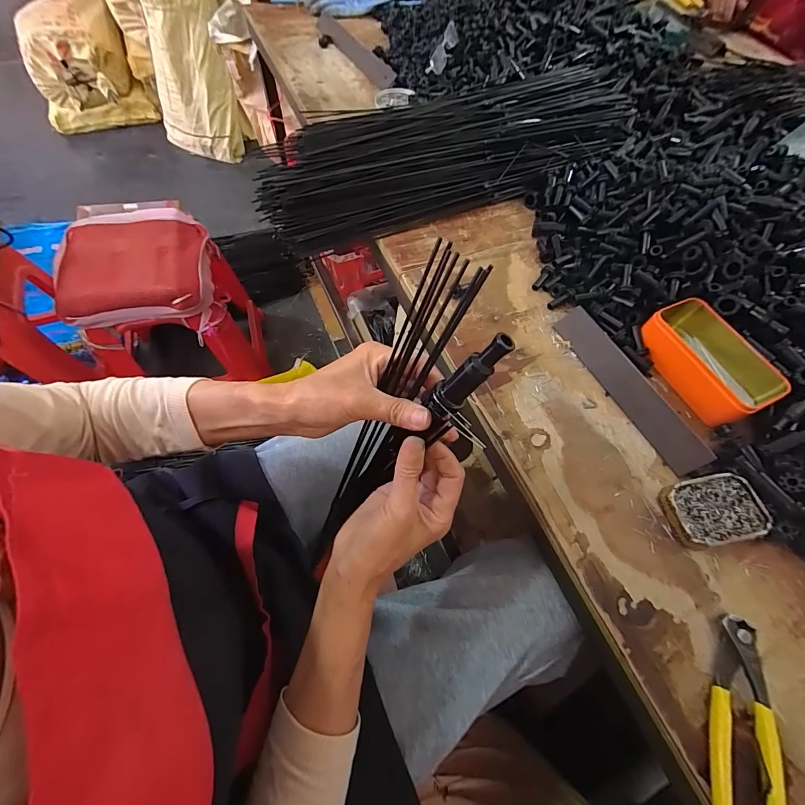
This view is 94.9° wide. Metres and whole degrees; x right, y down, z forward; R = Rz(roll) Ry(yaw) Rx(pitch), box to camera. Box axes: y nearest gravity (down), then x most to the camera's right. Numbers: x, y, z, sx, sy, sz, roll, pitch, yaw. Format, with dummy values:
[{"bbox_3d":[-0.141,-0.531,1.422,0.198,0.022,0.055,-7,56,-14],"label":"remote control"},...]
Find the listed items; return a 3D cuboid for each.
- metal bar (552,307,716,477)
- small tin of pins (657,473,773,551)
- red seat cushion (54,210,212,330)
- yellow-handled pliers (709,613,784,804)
[{"bbox_3d":[0.257,-0.021,0.424,0.043,0.011,0.217,-35,67,12],"label":"metal bar"},{"bbox_3d":[0.304,0.106,0.364,0.091,0.022,0.060,-10,64,-9],"label":"small tin of pins"},{"bbox_3d":[-0.630,-0.326,0.888,0.309,0.090,0.273,-15,65,-11],"label":"red seat cushion"},{"bbox_3d":[0.264,0.257,0.284,0.047,0.017,0.163,22,64,7],"label":"yellow-handled pliers"}]

